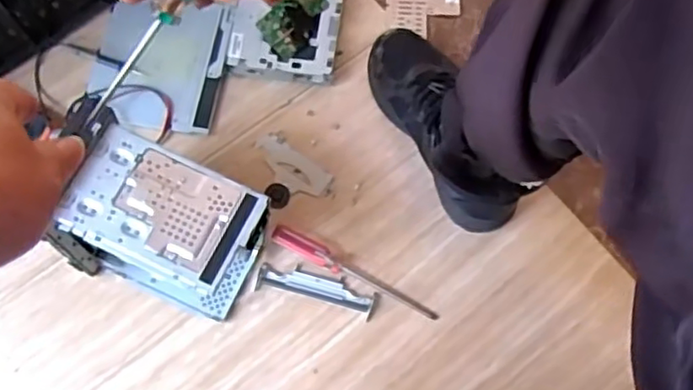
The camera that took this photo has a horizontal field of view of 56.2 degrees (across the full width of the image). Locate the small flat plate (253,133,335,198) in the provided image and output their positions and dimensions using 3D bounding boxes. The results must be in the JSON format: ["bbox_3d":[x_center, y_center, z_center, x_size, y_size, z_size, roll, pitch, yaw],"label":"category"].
[{"bbox_3d":[-0.065,-0.033,0.762,0.099,0.004,0.045,39,75,11],"label":"small flat plate"}]

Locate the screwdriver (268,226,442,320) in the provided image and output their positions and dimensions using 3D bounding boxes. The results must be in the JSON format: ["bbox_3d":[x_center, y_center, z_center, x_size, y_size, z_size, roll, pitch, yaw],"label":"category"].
[{"bbox_3d":[0.009,0.084,0.716,0.198,0.017,0.023,25,73,7],"label":"screwdriver"}]

